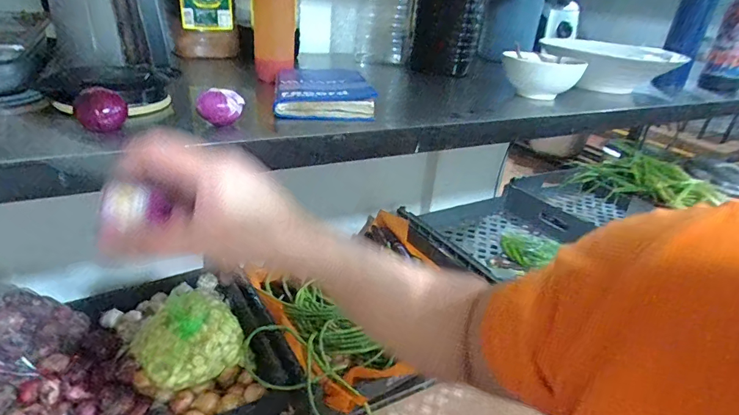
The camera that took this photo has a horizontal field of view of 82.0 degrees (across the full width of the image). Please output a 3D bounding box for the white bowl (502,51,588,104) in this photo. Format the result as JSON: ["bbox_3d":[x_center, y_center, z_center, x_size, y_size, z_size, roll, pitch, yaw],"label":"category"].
[{"bbox_3d":[0.339,-0.258,0.840,0.147,0.081,0.170,15,30,18],"label":"white bowl"}]

